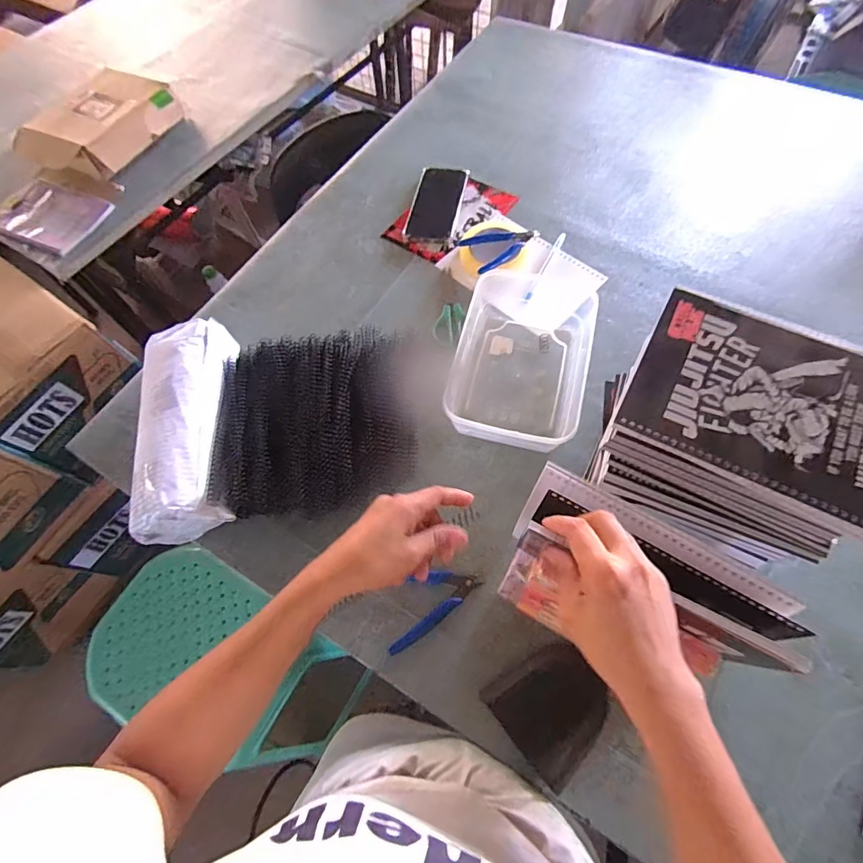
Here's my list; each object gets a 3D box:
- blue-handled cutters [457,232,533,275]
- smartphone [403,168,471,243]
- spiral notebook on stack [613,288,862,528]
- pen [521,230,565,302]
[{"bbox_3d":[0.104,-0.278,0.682,0.104,0.020,0.084,-20,65,-6],"label":"blue-handled cutters"},{"bbox_3d":[0.010,-0.377,0.743,0.081,0.012,0.166,10,66,8],"label":"smartphone"},{"bbox_3d":[0.258,-0.025,0.341,0.191,0.010,0.145,26,69,14],"label":"spiral notebook on stack"},{"bbox_3d":[0.169,-0.244,0.672,0.011,0.004,0.144,25,68,14],"label":"pen"}]

